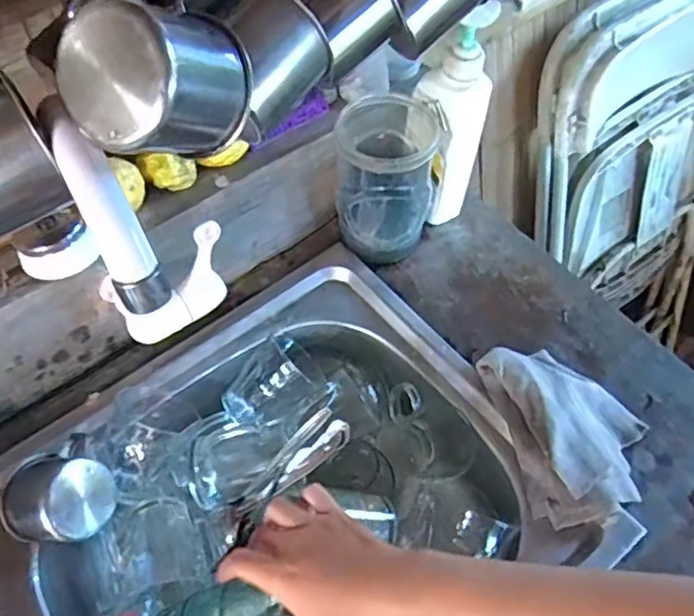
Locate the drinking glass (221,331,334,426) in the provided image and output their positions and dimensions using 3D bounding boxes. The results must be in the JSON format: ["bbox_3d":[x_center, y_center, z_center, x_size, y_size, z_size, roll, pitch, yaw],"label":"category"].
[{"bbox_3d":[-0.071,0.073,0.621,0.104,0.071,0.084,-30,62,-19],"label":"drinking glass"}]

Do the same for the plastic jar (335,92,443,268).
[{"bbox_3d":[0.044,-0.130,0.659,0.101,0.151,0.108,6,55,5],"label":"plastic jar"}]

